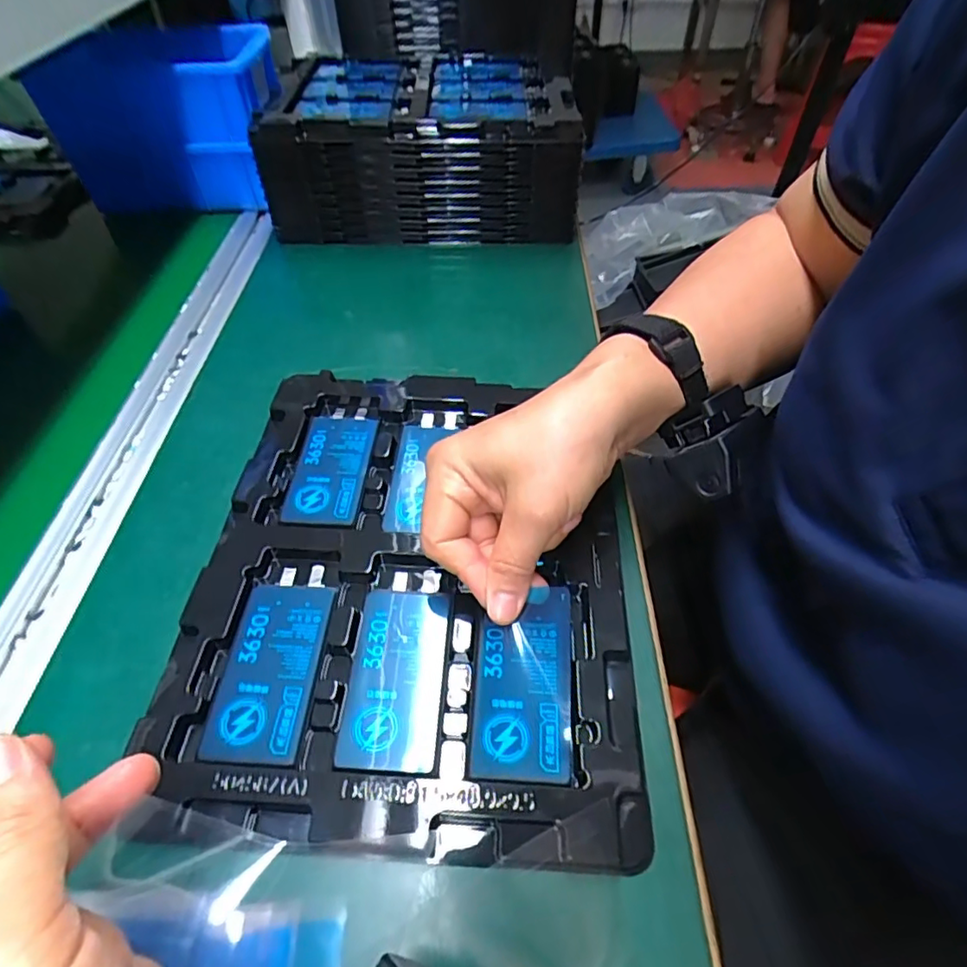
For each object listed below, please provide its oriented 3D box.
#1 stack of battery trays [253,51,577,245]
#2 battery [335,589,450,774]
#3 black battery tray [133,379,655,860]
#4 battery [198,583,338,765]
[{"bbox_3d":[-0.057,-0.327,0.544,0.265,0.101,0.189,-2,51,-3],"label":"stack of battery trays"},{"bbox_3d":[-0.041,0.088,0.262,0.044,0.004,0.084,3,51,0],"label":"battery"},{"bbox_3d":[-0.040,0.039,0.303,0.216,0.015,0.272,2,51,0],"label":"black battery tray"},{"bbox_3d":[-0.100,0.085,0.264,0.046,0.004,0.084,3,51,0],"label":"battery"}]

